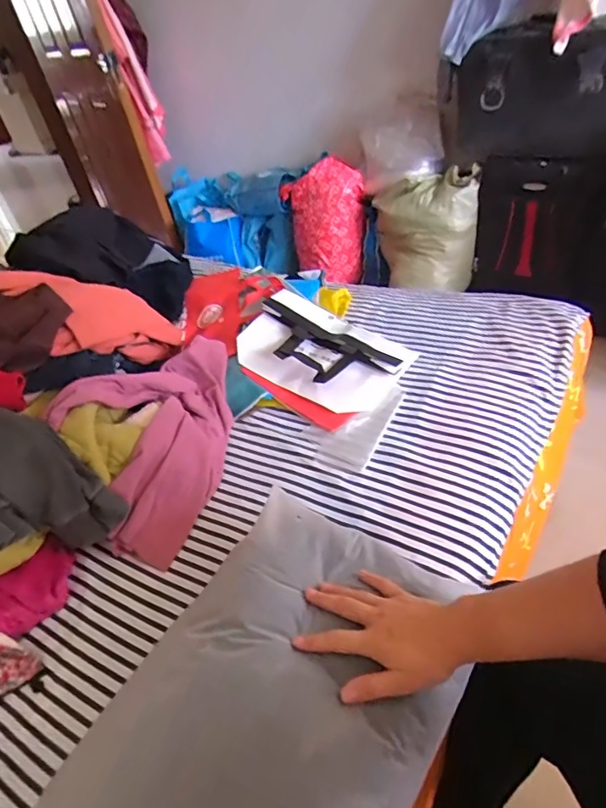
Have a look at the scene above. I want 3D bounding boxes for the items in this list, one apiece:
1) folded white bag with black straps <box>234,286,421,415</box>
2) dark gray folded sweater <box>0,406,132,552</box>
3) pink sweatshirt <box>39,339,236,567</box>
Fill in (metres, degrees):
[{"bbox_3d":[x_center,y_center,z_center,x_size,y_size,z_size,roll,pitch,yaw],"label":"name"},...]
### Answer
[{"bbox_3d":[0.036,-0.119,1.043,0.345,0.039,0.222,25,51,27],"label":"folded white bag with black straps"},{"bbox_3d":[-0.456,0.139,0.777,0.272,0.202,0.192,16,48,29],"label":"dark gray folded sweater"},{"bbox_3d":[-0.240,0.016,0.908,0.209,0.207,0.461,7,46,22],"label":"pink sweatshirt"}]

